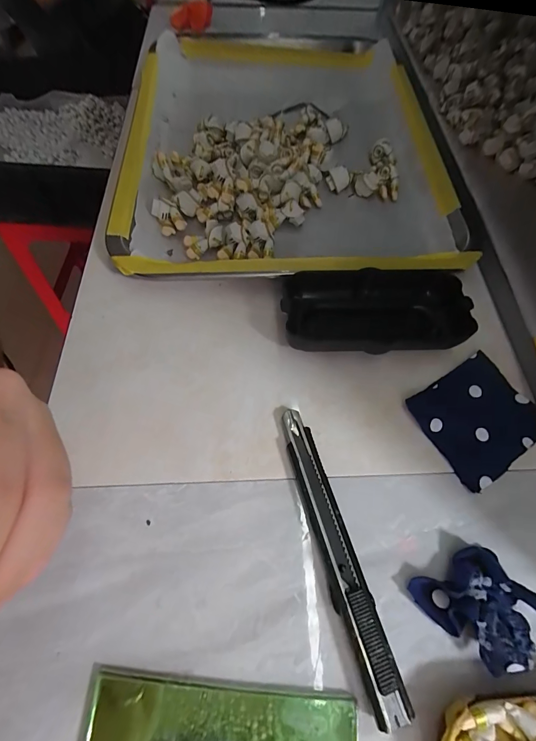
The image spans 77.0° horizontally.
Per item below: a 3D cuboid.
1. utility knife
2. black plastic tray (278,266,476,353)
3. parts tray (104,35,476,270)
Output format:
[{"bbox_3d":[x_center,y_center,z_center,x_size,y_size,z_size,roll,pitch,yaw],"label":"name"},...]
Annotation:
[{"bbox_3d":[0.031,0.082,0.162,0.015,0.008,0.133,-14,64,-9],"label":"utility knife"},{"bbox_3d":[0.067,-0.037,0.215,0.109,0.022,0.052,-1,63,-3],"label":"black plastic tray"},{"bbox_3d":[0.010,-0.219,0.304,0.264,0.026,0.353,-2,63,-3],"label":"parts tray"}]

